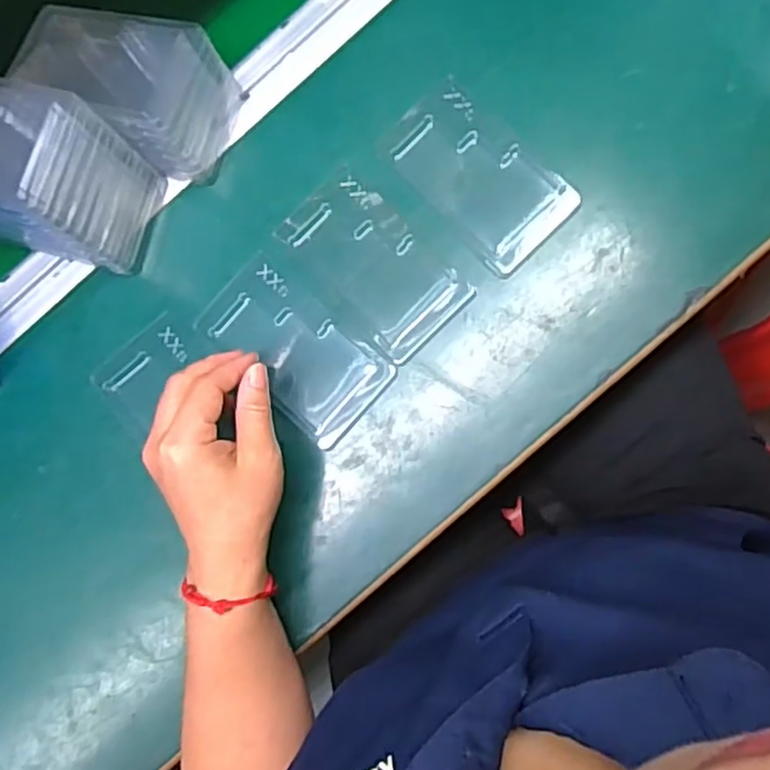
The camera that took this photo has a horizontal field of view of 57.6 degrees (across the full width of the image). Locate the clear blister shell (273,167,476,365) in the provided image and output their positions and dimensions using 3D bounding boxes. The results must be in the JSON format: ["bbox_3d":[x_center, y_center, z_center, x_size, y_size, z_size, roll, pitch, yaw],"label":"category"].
[{"bbox_3d":[-0.009,-0.082,0.479,0.071,0.005,0.127,-44,80,2],"label":"clear blister shell"}]

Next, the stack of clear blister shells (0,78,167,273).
[{"bbox_3d":[-0.237,-0.141,0.455,0.142,0.103,0.088,19,89,7],"label":"stack of clear blister shells"}]

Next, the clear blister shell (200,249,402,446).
[{"bbox_3d":[-0.062,-0.024,0.476,0.128,0.008,0.068,42,93,5],"label":"clear blister shell"}]

